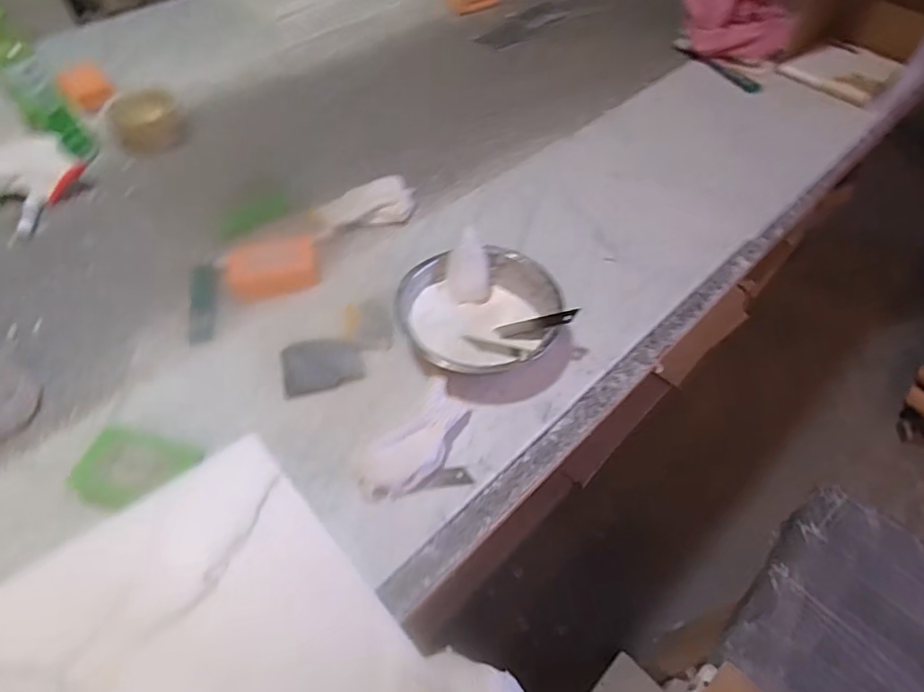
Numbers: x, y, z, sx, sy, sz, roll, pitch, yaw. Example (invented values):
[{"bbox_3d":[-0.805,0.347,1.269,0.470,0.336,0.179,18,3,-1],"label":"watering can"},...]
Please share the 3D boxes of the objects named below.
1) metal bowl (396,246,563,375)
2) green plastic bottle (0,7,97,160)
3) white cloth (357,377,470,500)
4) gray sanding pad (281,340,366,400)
[{"bbox_3d":[0.019,-0.033,0.578,0.153,0.051,0.162,1,54,-2],"label":"metal bowl"},{"bbox_3d":[-0.543,-0.325,0.701,0.065,0.187,0.048,-25,58,-19],"label":"green plastic bottle"},{"bbox_3d":[-0.039,0.086,0.498,0.049,0.027,0.118,31,58,19],"label":"white cloth"},{"bbox_3d":[-0.142,0.017,0.565,0.078,0.004,0.062,-14,56,-13],"label":"gray sanding pad"}]

